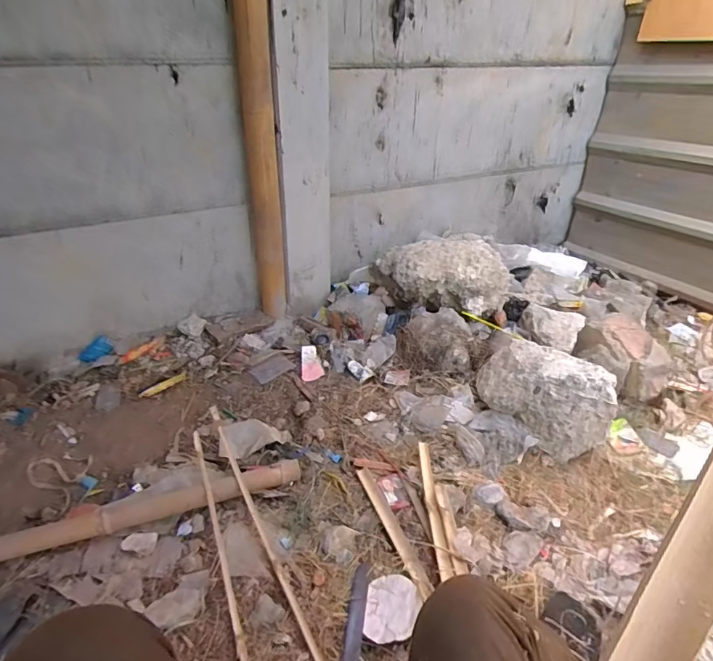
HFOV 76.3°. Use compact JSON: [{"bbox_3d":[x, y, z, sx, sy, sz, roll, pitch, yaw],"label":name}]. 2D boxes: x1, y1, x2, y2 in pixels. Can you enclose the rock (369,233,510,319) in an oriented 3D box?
[{"bbox_3d":[0.290,-0.204,1.628,0.490,0.197,0.258,12,34,19],"label":"rock"}]

